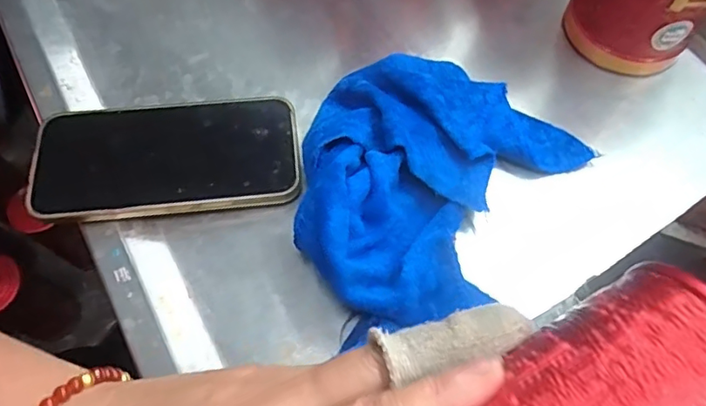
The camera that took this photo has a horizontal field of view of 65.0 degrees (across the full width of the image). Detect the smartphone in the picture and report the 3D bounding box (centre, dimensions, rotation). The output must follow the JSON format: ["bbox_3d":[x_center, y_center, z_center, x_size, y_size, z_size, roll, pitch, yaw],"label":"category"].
[{"bbox_3d":[-0.114,-0.030,0.346,0.156,0.019,0.080,-7,61,-3],"label":"smartphone"}]

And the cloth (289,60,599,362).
[{"bbox_3d":[0.037,-0.017,0.325,0.153,0.051,0.177,31,70,15],"label":"cloth"}]

